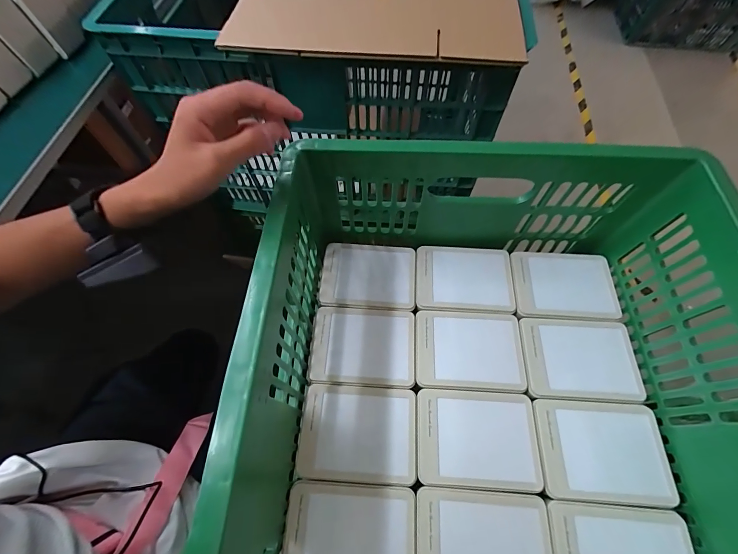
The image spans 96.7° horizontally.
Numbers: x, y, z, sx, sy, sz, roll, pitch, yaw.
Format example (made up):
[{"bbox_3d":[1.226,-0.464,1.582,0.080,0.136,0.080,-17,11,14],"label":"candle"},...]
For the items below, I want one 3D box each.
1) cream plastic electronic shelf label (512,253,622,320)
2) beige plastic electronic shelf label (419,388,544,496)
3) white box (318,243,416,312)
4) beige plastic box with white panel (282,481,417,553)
[{"bbox_3d":[0.282,0.010,0.475,0.139,0.007,0.105,2,64,3],"label":"cream plastic electronic shelf label"},{"bbox_3d":[0.128,0.190,0.389,0.137,0.005,0.104,3,64,3],"label":"beige plastic electronic shelf label"},{"bbox_3d":[0.000,-0.003,0.487,0.136,0.009,0.101,3,64,3],"label":"white box"},{"bbox_3d":[-0.020,0.279,0.347,0.136,0.012,0.102,2,64,3],"label":"beige plastic box with white panel"}]

